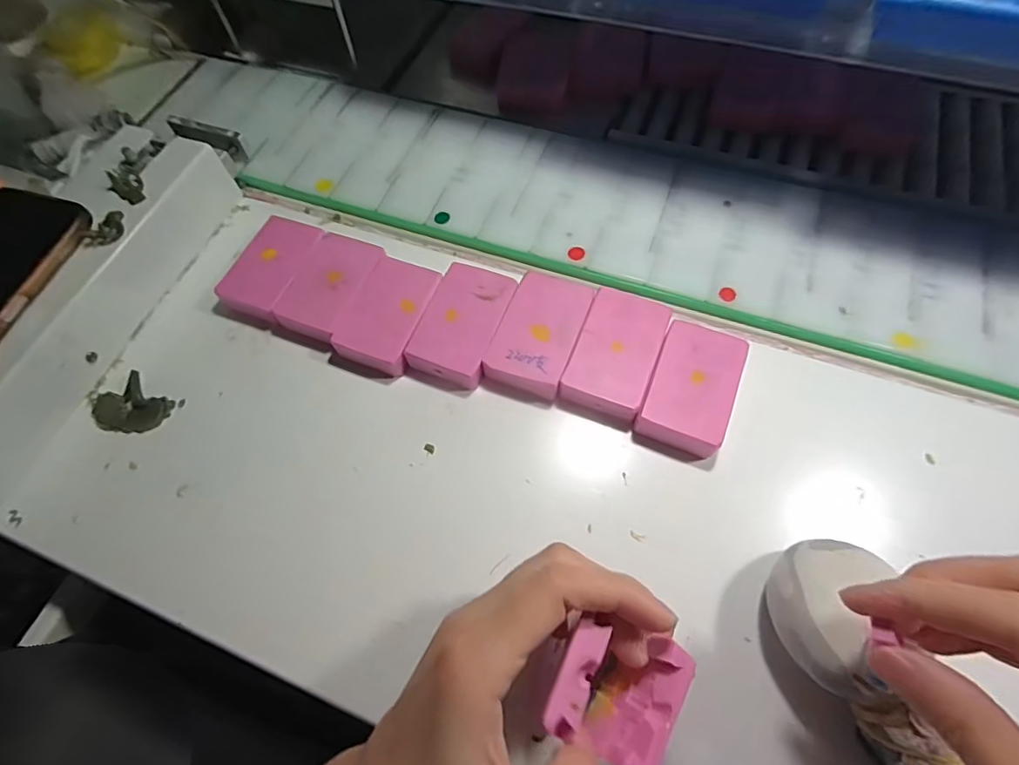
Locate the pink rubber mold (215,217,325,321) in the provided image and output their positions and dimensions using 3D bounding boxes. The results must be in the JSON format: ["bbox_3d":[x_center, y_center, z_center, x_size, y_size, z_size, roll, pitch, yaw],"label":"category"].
[{"bbox_3d":[-0.152,-0.073,0.333,0.044,0.019,0.069,19,68,12],"label":"pink rubber mold"}]

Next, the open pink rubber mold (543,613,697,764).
[{"bbox_3d":[0.038,0.108,0.184,0.042,0.034,0.041,24,69,14],"label":"open pink rubber mold"}]

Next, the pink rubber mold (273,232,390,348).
[{"bbox_3d":[-0.111,-0.059,0.324,0.044,0.018,0.072,18,68,11],"label":"pink rubber mold"}]

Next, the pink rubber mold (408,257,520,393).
[{"bbox_3d":[-0.027,-0.035,0.307,0.044,0.018,0.072,18,68,11],"label":"pink rubber mold"}]

